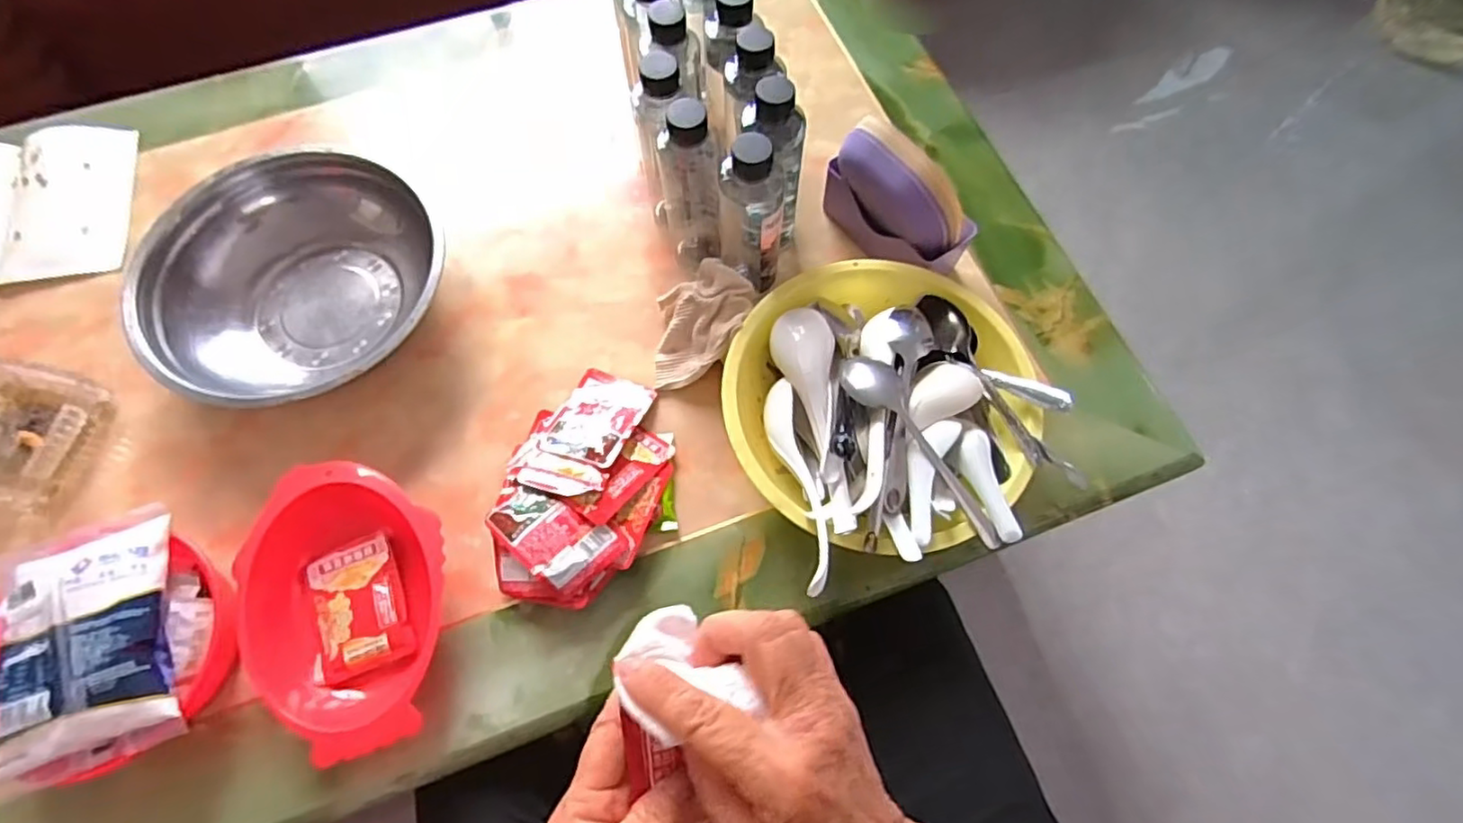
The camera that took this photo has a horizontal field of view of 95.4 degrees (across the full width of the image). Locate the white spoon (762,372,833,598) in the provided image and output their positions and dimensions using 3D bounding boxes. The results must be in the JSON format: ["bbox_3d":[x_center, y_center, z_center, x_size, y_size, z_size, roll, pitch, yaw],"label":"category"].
[{"bbox_3d":[0.049,0.049,0.498,0.029,0.026,0.184,-10,49,-4],"label":"white spoon"}]

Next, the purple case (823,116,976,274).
[{"bbox_3d":[0.146,-0.188,0.599,0.145,0.127,0.052,34,72,14],"label":"purple case"}]

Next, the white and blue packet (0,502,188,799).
[{"bbox_3d":[-0.452,0.158,0.462,0.106,0.030,0.165,-19,70,-8],"label":"white and blue packet"}]

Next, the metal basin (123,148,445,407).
[{"bbox_3d":[-0.384,-0.116,0.595,0.253,0.089,0.235,-17,68,-7],"label":"metal basin"}]

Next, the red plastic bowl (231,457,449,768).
[{"bbox_3d":[-0.285,0.144,0.513,0.143,0.048,0.215,-24,69,-9],"label":"red plastic bowl"}]

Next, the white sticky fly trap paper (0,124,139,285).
[{"bbox_3d":[-0.734,-0.206,0.670,0.227,0.018,0.186,-10,68,-4],"label":"white sticky fly trap paper"}]

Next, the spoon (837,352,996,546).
[{"bbox_3d":[0.149,0.023,0.517,0.039,0.020,0.178,-36,73,-14],"label":"spoon"}]

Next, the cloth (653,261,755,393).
[{"bbox_3d":[-0.028,-0.080,0.601,0.103,0.031,0.100,-27,65,30],"label":"cloth"}]

